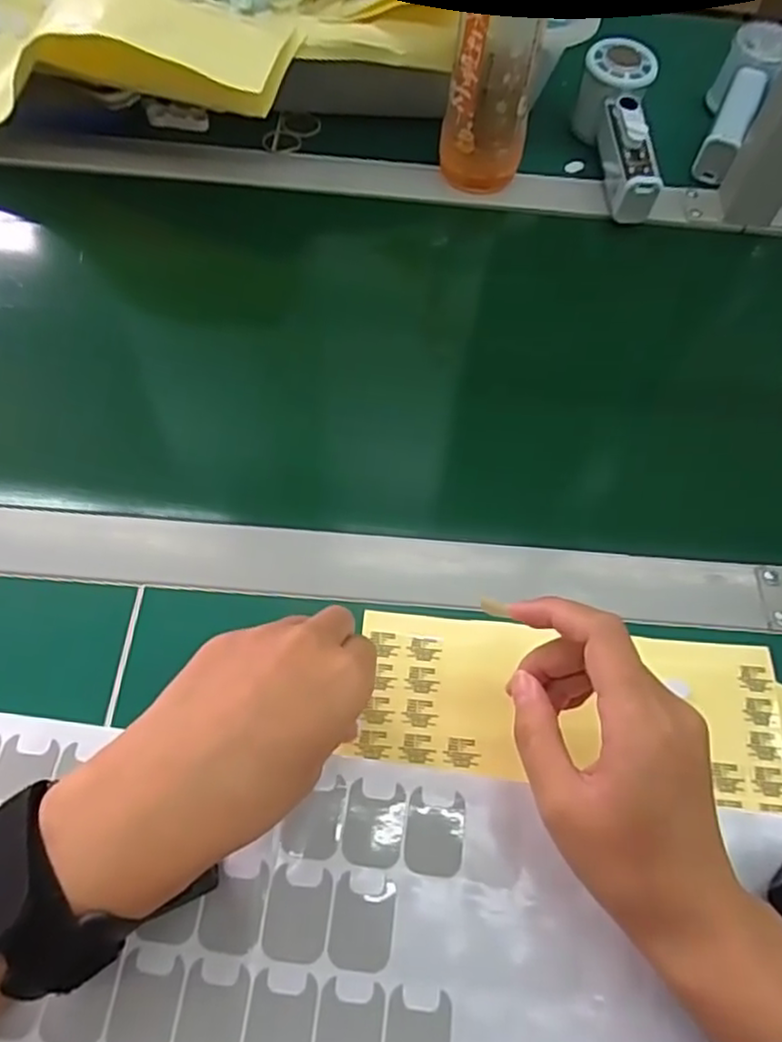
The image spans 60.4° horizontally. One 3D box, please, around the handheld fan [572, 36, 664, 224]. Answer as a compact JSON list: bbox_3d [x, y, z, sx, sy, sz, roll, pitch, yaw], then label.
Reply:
[{"bbox_3d":[0.182,-0.313,0.539,0.056,0.060,0.144,5,61,-2],"label":"handheld fan"}]

